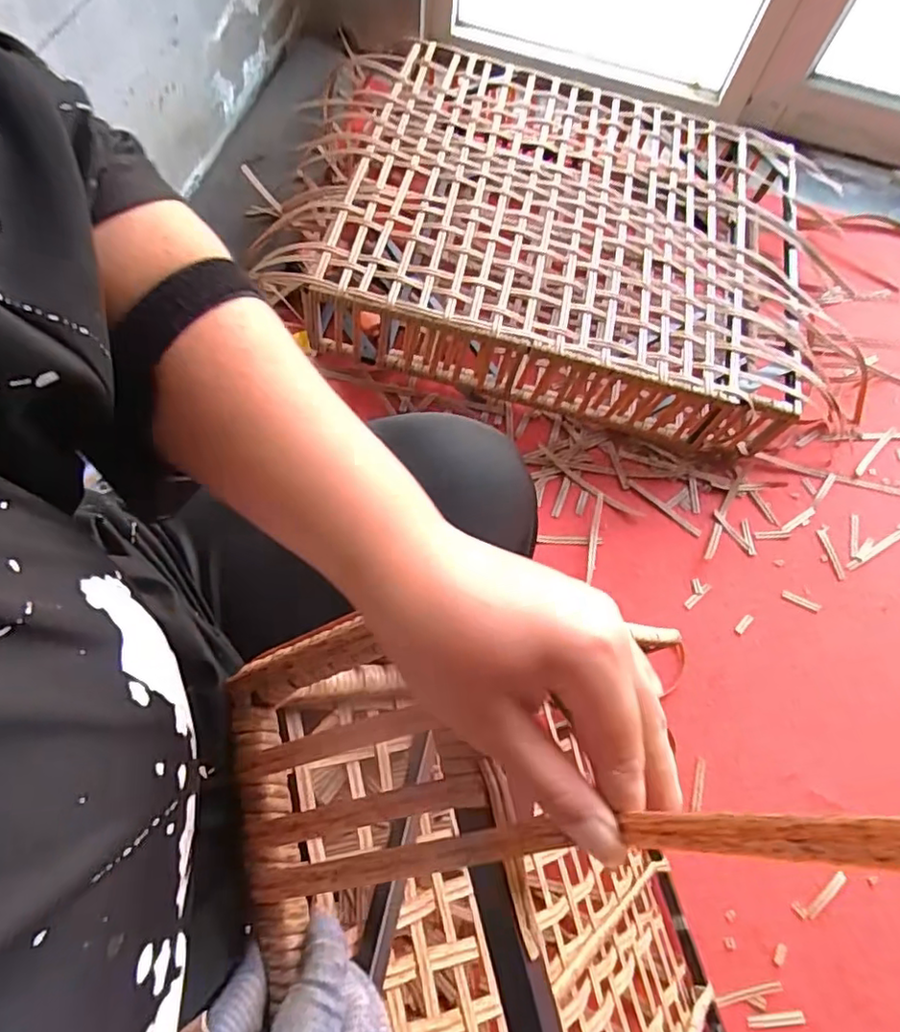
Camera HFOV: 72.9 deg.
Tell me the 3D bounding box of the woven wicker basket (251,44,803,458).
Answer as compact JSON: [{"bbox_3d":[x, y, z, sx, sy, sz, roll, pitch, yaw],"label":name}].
[{"bbox_3d":[0.189,-0.478,1.019,0.783,0.169,0.618,14,66,0],"label":"woven wicker basket"}]

